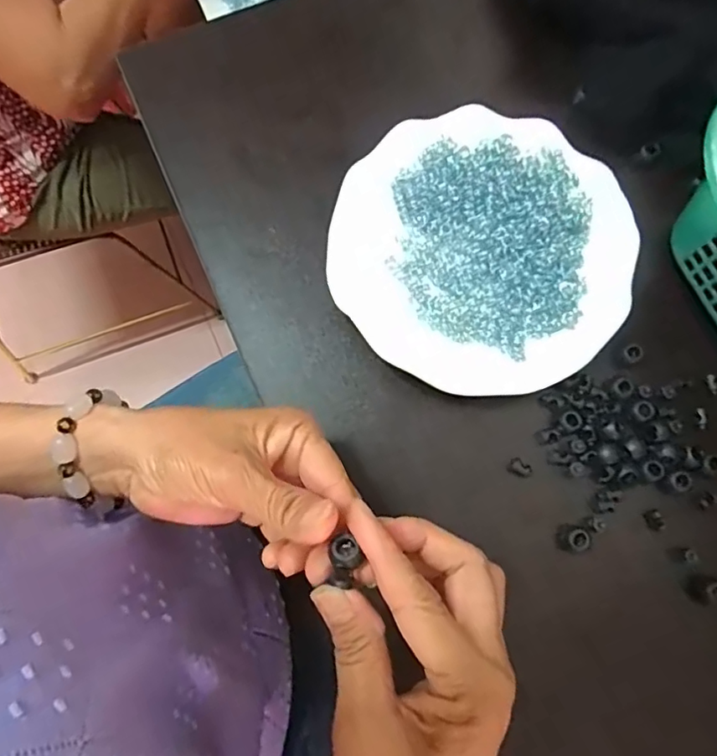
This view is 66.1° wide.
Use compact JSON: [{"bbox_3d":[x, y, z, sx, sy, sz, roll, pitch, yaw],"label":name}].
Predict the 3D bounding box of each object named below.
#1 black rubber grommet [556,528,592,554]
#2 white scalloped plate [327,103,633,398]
[{"bbox_3d":[0.127,0.096,0.324,0.013,0.018,0.014,0,78,-1],"label":"black rubber grommet"},{"bbox_3d":[0.076,-0.079,0.349,0.177,0.020,0.178,0,78,-1],"label":"white scalloped plate"}]

